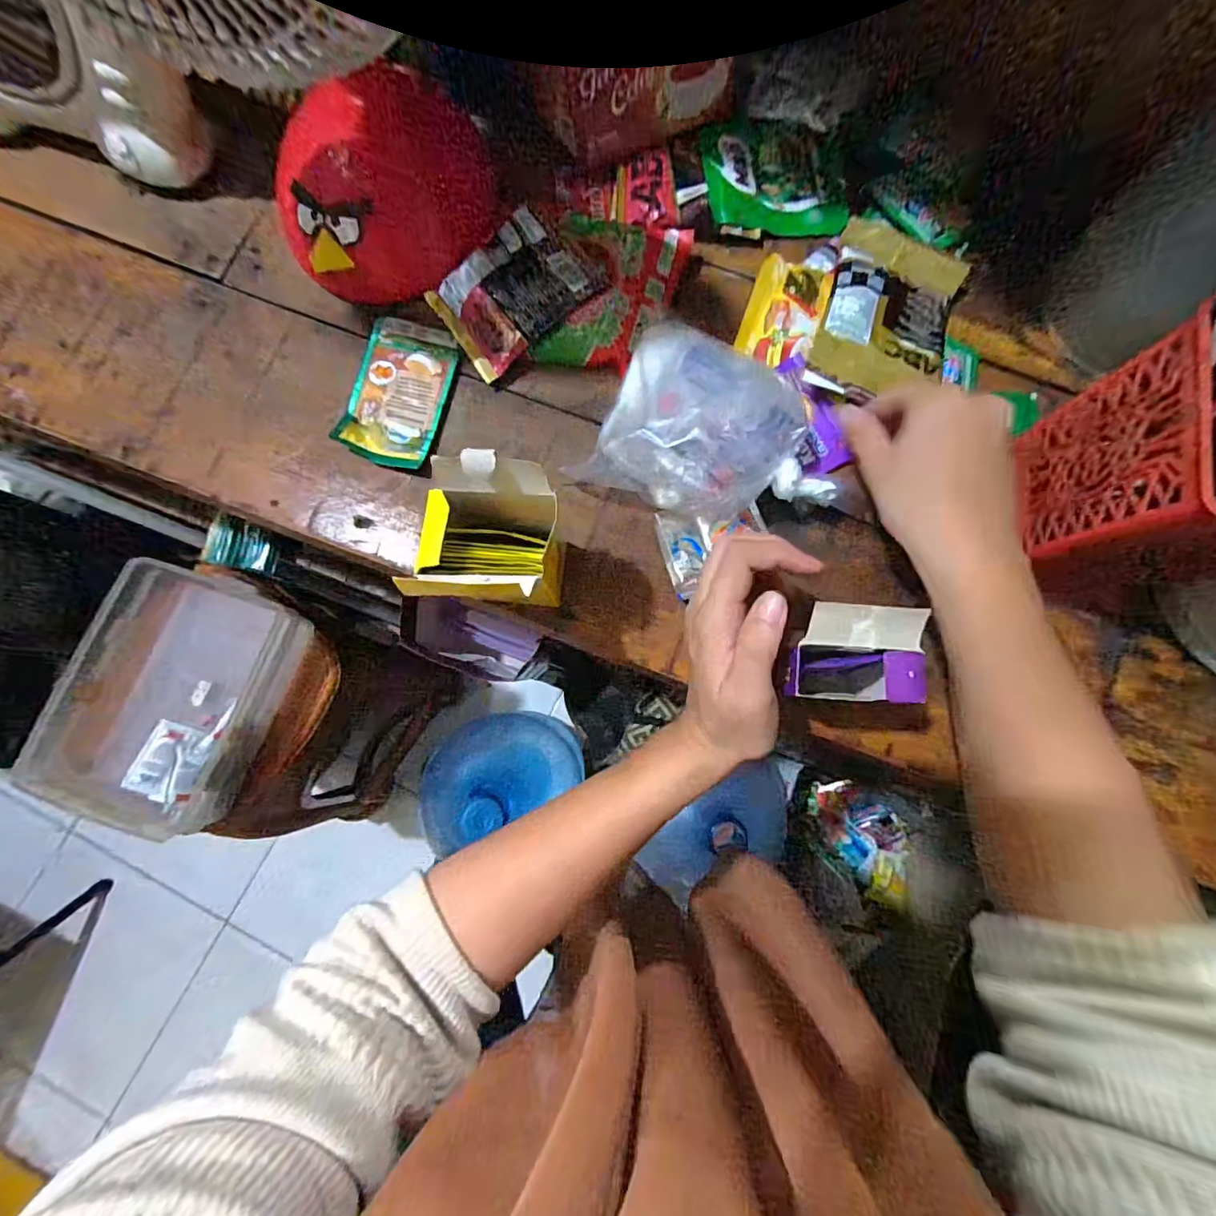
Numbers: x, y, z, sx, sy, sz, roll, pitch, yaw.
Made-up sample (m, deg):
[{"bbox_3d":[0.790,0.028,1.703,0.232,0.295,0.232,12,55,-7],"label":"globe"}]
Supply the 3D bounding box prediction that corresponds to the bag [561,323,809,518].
[{"bbox_3d":[0.054,-0.113,0.319,0.115,0.056,0.113,30,85,4],"label":"bag"}]

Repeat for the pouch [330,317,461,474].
[{"bbox_3d":[-0.141,-0.146,0.348,0.062,0.008,0.101,13,84,2],"label":"pouch"}]

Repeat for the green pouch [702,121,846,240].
[{"bbox_3d":[0.120,-0.312,0.376,0.102,0.019,0.081,-4,84,0],"label":"green pouch"}]

